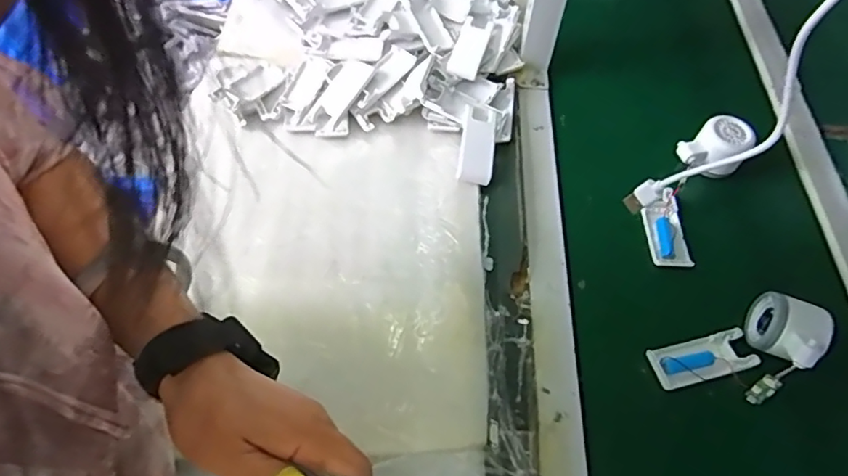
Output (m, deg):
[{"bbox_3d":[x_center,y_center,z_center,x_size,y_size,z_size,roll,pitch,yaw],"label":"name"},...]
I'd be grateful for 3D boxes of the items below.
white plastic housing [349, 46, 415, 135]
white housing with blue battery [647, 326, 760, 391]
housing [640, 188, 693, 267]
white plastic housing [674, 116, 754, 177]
[{"bbox_3d":[-0.054,-0.190,0.696,0.039,0.017,0.124,32,71,-1],"label":"white plastic housing"},{"bbox_3d":[0.275,0.117,0.536,0.105,0.018,0.042,-11,59,-11],"label":"white housing with blue battery"},{"bbox_3d":[0.274,-0.011,0.624,0.045,0.015,0.094,2,57,-3],"label":"housing"},{"bbox_3d":[0.349,-0.108,0.661,0.065,0.057,0.061,2,57,-3],"label":"white plastic housing"}]

